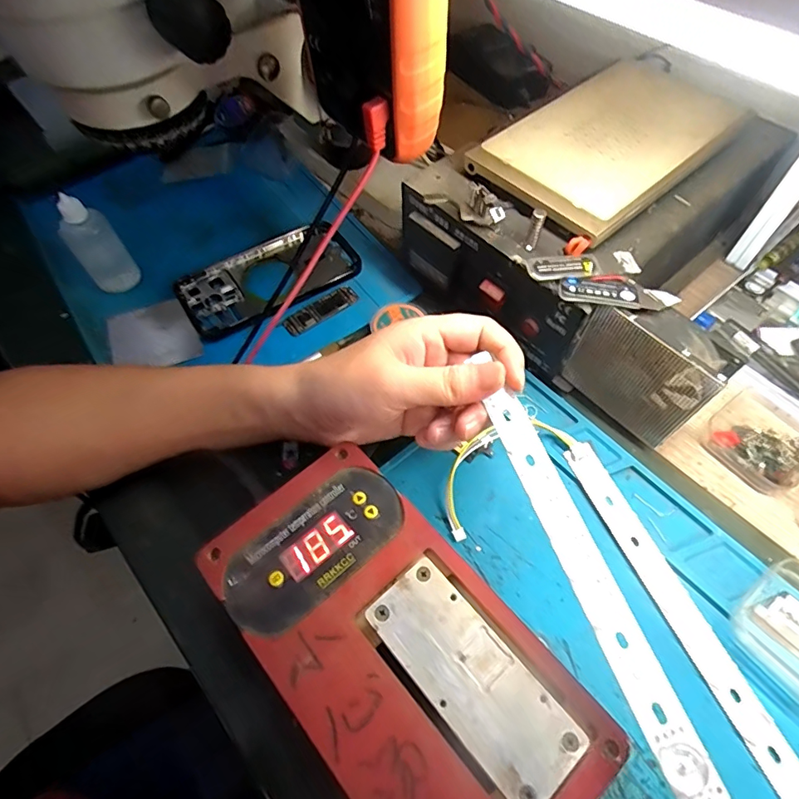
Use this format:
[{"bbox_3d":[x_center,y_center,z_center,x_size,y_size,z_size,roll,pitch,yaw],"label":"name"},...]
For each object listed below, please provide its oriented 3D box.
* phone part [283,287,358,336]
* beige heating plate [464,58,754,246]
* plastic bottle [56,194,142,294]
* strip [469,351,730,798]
[{"bbox_3d":[-0.064,-0.072,0.396,0.063,0.007,0.019,-33,64,-16],"label":"phone part"},{"bbox_3d":[0.152,-0.186,0.347,0.200,0.017,0.115,-38,65,-18],"label":"beige heating plate"},{"bbox_3d":[-0.244,-0.124,0.388,0.034,0.081,0.036,-38,65,-18],"label":"plastic bottle"},{"bbox_3d":[0.085,0.076,0.218,0.018,0.006,0.187,-19,61,-3],"label":"strip"}]

